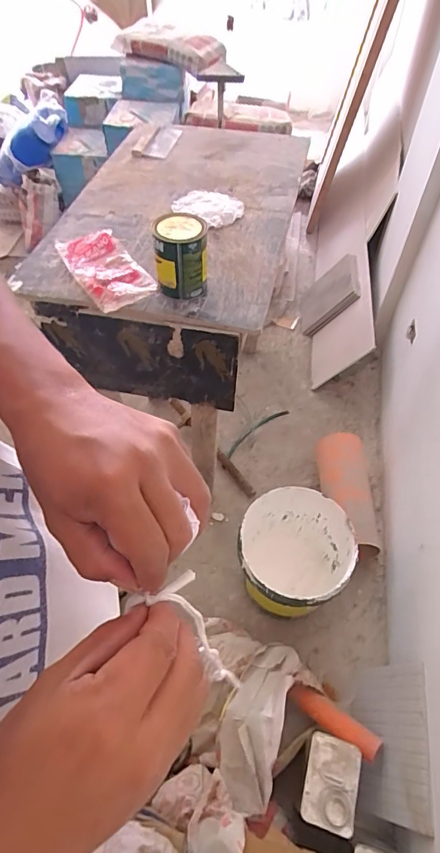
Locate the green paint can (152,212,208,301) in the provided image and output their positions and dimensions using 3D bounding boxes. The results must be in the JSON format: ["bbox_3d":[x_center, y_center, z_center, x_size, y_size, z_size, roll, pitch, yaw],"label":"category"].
[{"bbox_3d":[-0.077,-0.334,0.870,0.097,0.122,0.112,-8,55,-6],"label":"green paint can"}]

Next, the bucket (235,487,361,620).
[{"bbox_3d":[0.205,0.391,1.286,0.294,0.326,0.298,0,54,0],"label":"bucket"}]

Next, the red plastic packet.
[{"bbox_3d":[-0.246,-0.341,0.948,0.127,0.021,0.268,-28,59,-19],"label":"red plastic packet"}]

